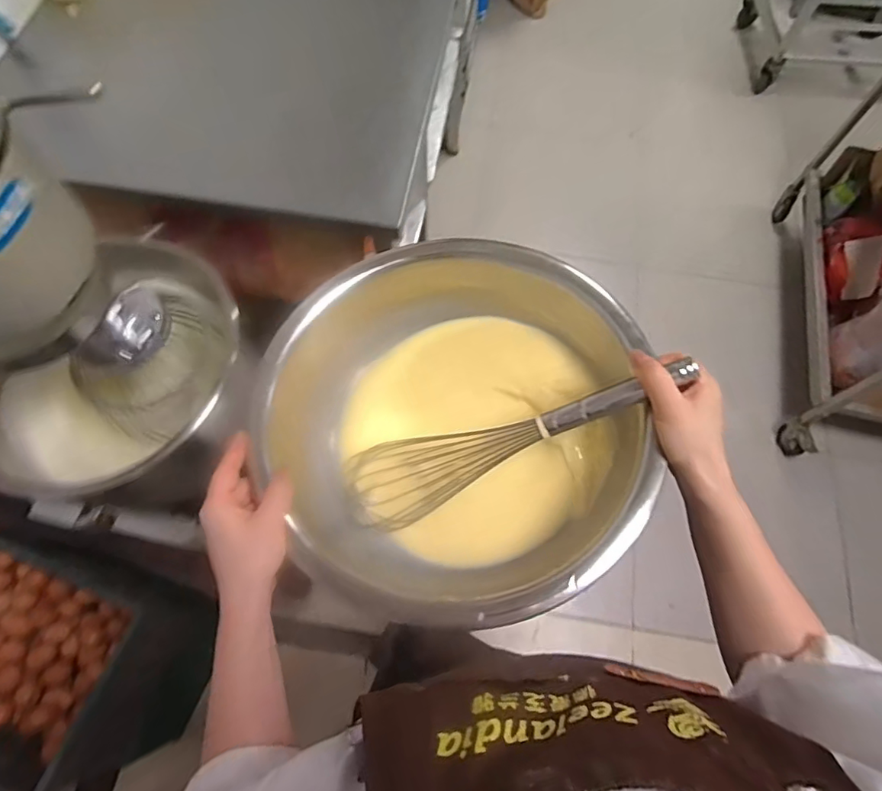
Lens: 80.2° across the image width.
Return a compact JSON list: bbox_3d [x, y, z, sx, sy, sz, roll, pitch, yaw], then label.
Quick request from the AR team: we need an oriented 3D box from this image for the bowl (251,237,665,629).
[{"bbox_3d":[0.017,0.023,0.597,0.348,0.221,0.414,-23,69,-11],"label":"bowl"}]

